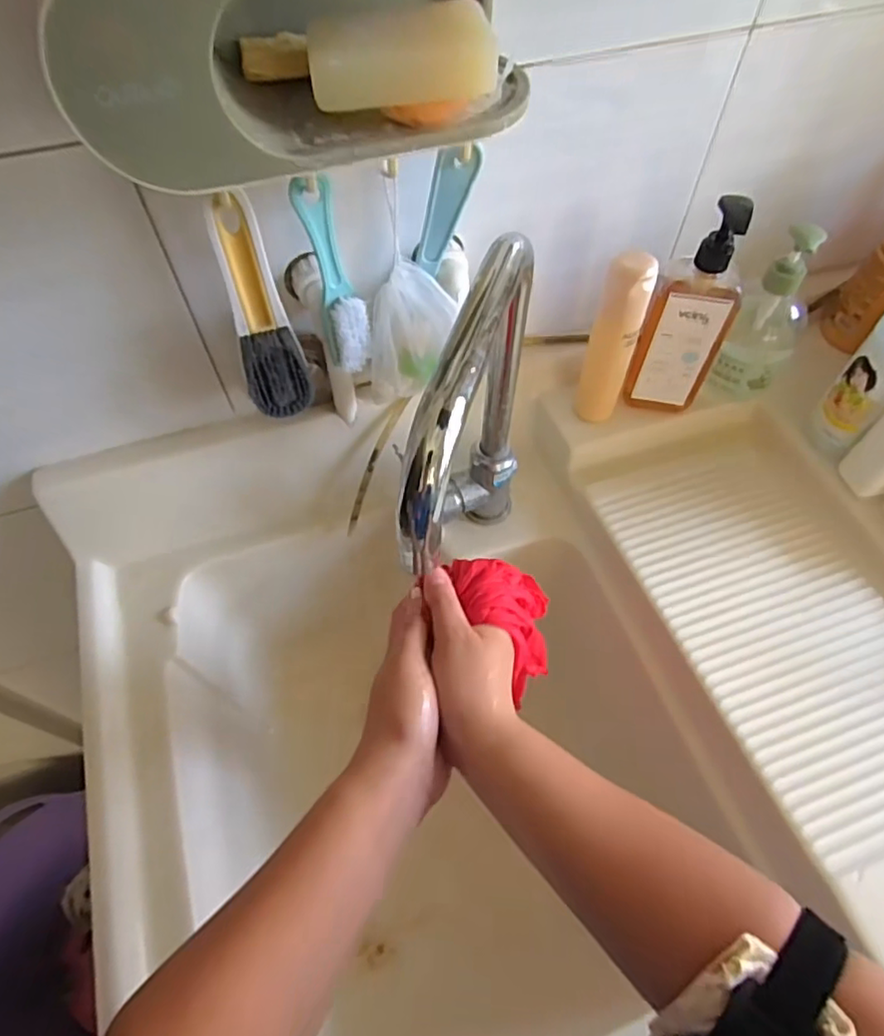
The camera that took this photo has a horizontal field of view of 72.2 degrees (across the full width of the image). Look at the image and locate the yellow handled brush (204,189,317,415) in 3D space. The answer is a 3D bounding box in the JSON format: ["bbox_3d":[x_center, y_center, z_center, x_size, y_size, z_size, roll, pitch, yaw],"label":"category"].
[{"bbox_3d":[-0.132,-0.142,0.440,0.046,0.175,0.026,-20,61,-11],"label":"yellow handled brush"}]

